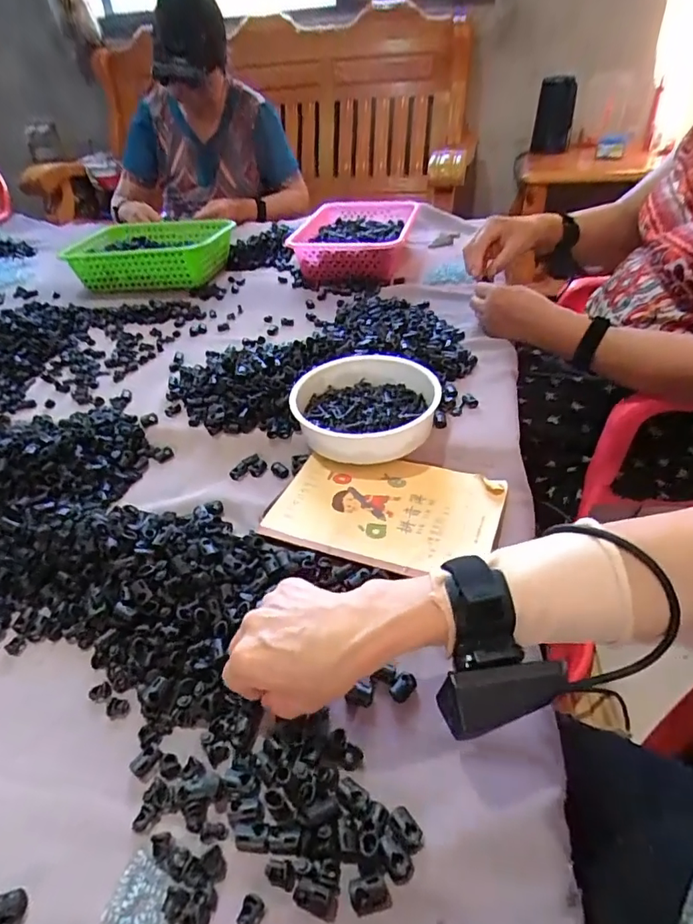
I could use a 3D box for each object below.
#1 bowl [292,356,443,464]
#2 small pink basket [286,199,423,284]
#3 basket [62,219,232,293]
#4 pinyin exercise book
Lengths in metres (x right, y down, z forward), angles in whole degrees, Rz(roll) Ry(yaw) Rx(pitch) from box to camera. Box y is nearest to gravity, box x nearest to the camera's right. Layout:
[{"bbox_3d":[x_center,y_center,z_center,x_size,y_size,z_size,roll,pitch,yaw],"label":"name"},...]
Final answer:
[{"bbox_3d":[0.021,-0.061,0.578,0.159,0.052,0.164,-3,41,2],"label":"bowl"},{"bbox_3d":[0.018,-0.455,1.028,0.216,0.078,0.325,3,42,9],"label":"small pink basket"},{"bbox_3d":[-0.384,-0.418,1.010,0.283,0.081,0.229,4,41,10],"label":"basket"},{"bbox_3d":[0.039,0.041,0.491,0.206,0.007,0.143,12,44,19],"label":"pinyin exercise book"}]

